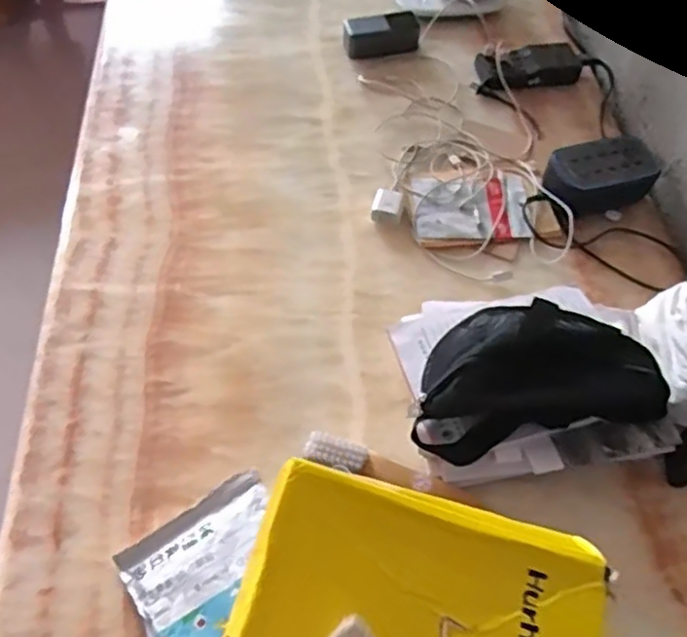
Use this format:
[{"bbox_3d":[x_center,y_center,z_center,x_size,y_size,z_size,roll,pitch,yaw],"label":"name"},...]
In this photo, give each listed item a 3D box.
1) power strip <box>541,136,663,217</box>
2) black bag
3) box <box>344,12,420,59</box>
[{"bbox_3d":[0.373,-0.210,0.971,0.149,0.056,0.091,-17,59,-12],"label":"power strip"},{"bbox_3d":[0.207,0.052,0.766,0.280,0.064,0.183,-10,59,-8],"label":"black bag"},{"bbox_3d":[0.068,-0.500,1.179,0.133,0.046,0.072,-3,57,-3],"label":"box"}]

